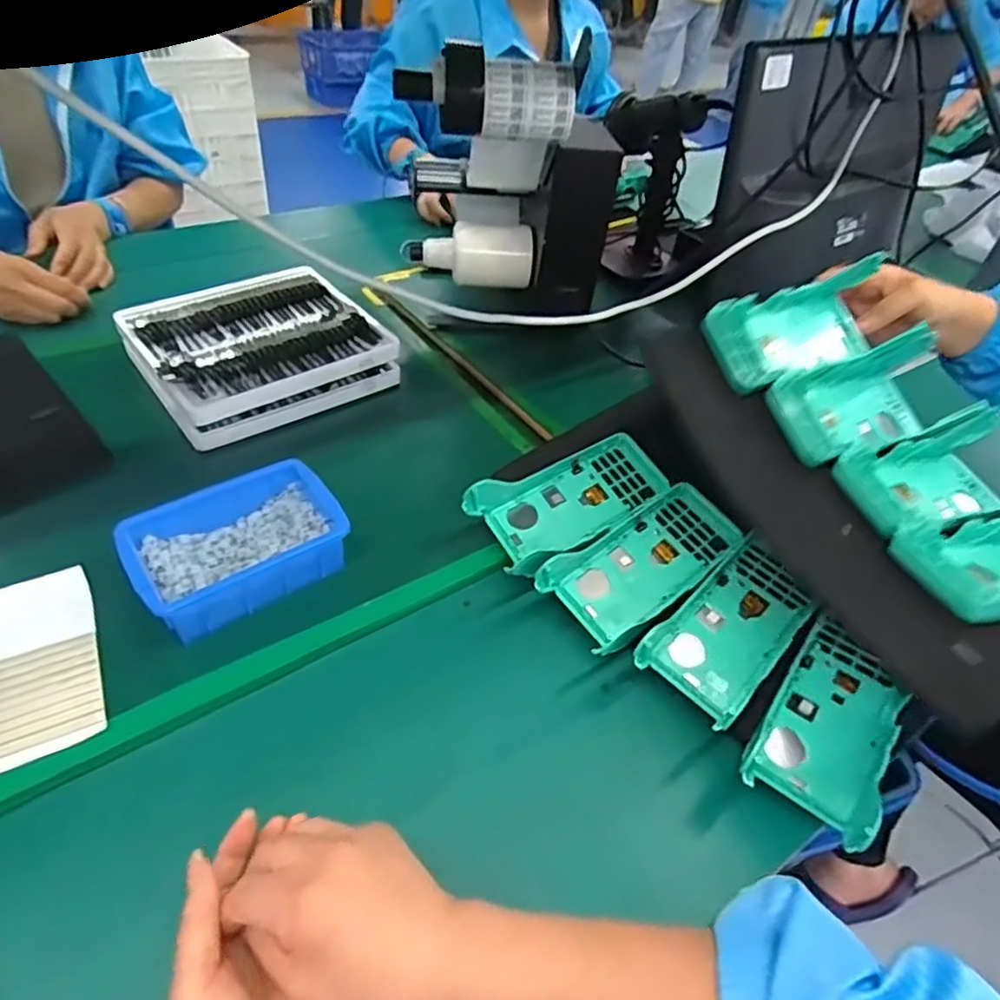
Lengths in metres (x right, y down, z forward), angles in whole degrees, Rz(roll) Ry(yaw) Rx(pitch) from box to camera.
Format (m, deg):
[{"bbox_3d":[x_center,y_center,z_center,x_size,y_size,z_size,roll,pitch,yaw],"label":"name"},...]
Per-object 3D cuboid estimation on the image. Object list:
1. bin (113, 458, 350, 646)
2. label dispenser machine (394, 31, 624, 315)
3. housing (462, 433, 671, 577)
[{"bbox_3d":[-0.210,0.035,0.501,0.142,0.052,0.119,-22,46,-31],"label":"bin"},{"bbox_3d":[0.015,-0.352,0.716,0.216,0.239,0.216,7,38,1],"label":"label dispenser machine"},{"bbox_3d":[0.058,-0.007,0.547,0.166,0.048,0.089,-31,68,-14],"label":"housing"}]

